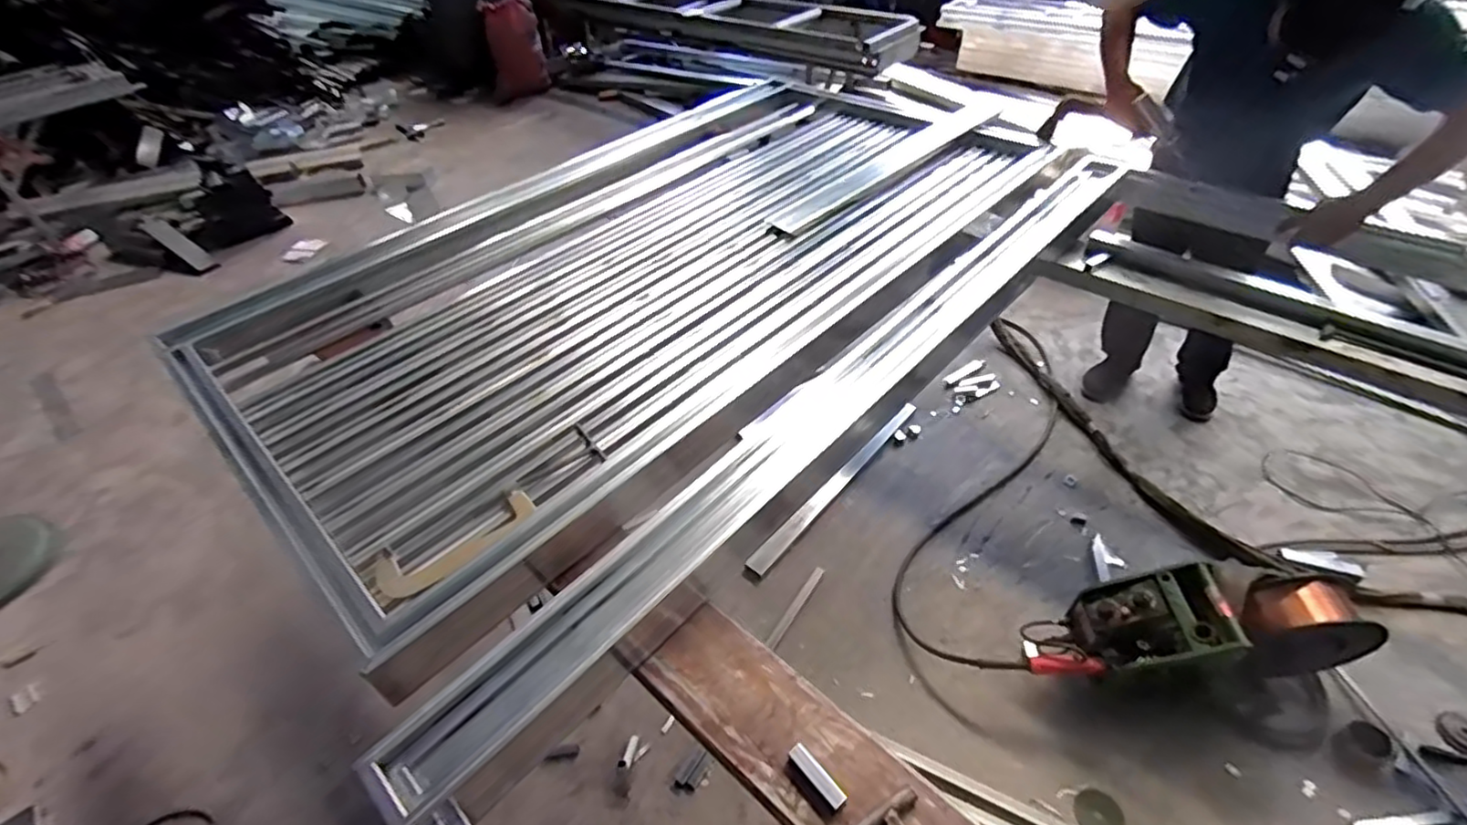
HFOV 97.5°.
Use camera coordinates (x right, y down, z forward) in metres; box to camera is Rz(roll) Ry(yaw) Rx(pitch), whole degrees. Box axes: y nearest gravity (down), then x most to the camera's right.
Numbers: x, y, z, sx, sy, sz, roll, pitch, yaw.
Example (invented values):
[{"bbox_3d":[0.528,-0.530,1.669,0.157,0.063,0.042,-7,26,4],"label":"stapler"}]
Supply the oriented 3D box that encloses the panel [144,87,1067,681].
[{"bbox_3d":[-0.170,-0.467,1.682,1.176,0.082,2.138,29,52,33],"label":"panel"}]

